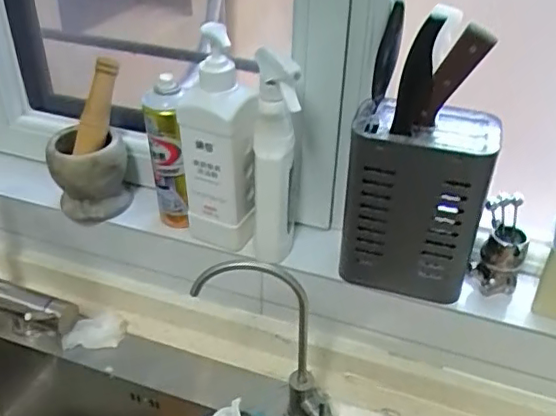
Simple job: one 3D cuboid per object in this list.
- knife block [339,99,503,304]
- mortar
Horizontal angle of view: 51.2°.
[{"bbox_3d":[0.151,0.002,0.660,0.141,0.217,0.077,9,35,11],"label":"knife block"},{"bbox_3d":[-0.259,-0.046,0.818,0.096,0.114,0.107,-7,35,-12],"label":"mortar"}]

